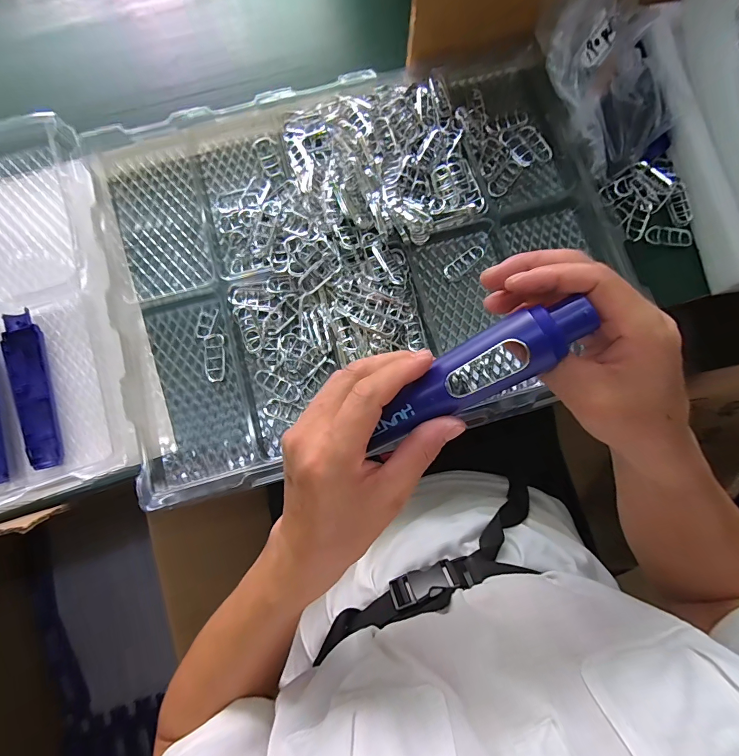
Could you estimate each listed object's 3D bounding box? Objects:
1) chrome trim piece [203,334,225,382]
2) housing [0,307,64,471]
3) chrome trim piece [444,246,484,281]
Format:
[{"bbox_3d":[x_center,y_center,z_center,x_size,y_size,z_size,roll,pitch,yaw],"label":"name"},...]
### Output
[{"bbox_3d":[-0.166,-0.022,0.424,0.021,0.007,0.052,-7,80,-2],"label":"chrome trim piece"},{"bbox_3d":[-0.347,0.010,0.404,0.035,0.013,0.165,-20,81,-4],"label":"housing"},{"bbox_3d":[0.107,-0.131,0.444,0.051,0.006,0.020,-38,83,-7],"label":"chrome trim piece"}]

